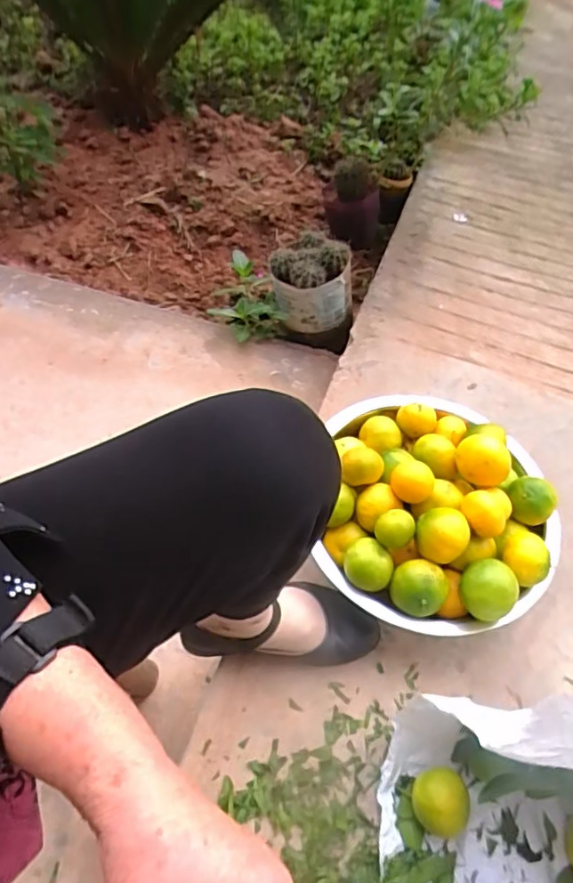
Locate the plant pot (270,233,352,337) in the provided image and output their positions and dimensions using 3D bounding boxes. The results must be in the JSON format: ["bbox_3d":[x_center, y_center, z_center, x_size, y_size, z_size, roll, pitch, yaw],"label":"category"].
[{"bbox_3d":[0.051,-0.312,1.104,0.160,0.131,0.139,4,52,0],"label":"plant pot"}]

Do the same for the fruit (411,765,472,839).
[{"bbox_3d":[0.162,0.381,0.594,0.060,0.049,0.060,-3,52,-5],"label":"fruit"}]

